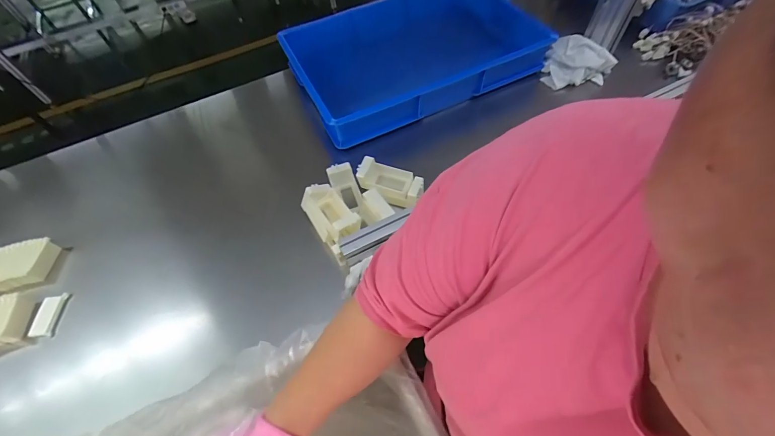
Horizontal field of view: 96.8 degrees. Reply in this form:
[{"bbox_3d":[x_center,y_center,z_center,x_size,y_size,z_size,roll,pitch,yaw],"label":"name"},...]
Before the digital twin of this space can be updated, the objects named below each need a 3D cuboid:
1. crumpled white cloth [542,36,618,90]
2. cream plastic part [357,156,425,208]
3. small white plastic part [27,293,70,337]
[{"bbox_3d":[0.472,-0.377,0.854,0.157,0.070,0.135,22,61,16],"label":"crumpled white cloth"},{"bbox_3d":[0.006,-0.071,0.699,0.128,0.069,0.057,20,61,15],"label":"cream plastic part"},{"bbox_3d":[-0.617,0.175,0.629,0.028,0.024,0.077,-1,57,3],"label":"small white plastic part"}]

